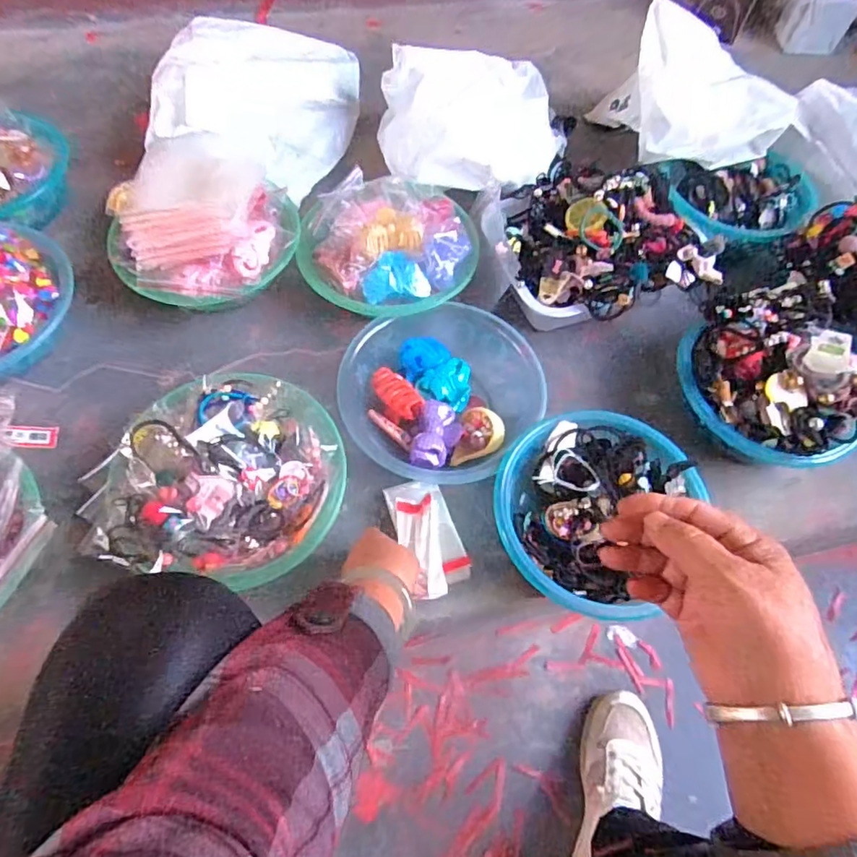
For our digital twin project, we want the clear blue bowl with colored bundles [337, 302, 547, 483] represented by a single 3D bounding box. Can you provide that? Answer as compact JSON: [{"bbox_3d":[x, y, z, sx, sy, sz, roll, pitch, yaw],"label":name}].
[{"bbox_3d":[0.013,-0.043,0.697,0.230,0.081,0.221,1,62,-2],"label":"clear blue bowl with colored bundles"}]

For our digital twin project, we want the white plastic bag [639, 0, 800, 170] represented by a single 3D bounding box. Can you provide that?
[{"bbox_3d":[0.407,-0.488,0.824,0.245,0.127,0.170,31,65,13],"label":"white plastic bag"}]

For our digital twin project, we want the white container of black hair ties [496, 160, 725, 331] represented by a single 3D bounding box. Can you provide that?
[{"bbox_3d":[0.236,-0.253,0.762,0.286,0.117,0.232,-13,64,-10],"label":"white container of black hair ties"}]

